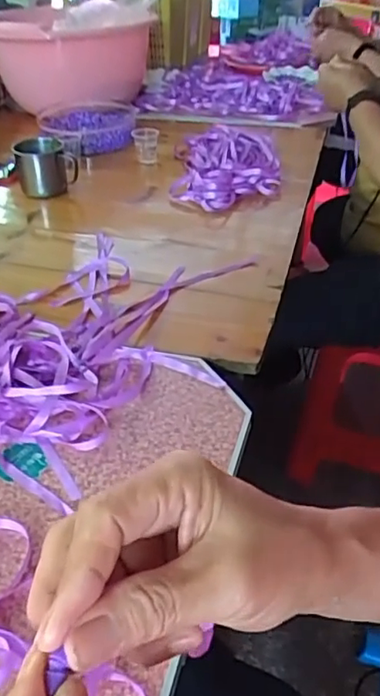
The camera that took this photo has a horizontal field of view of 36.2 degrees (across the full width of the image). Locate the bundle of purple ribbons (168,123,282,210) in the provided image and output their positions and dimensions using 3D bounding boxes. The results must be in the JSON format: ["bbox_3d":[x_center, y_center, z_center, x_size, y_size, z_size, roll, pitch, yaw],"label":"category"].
[{"bbox_3d":[0.066,-0.340,1.044,0.186,0.033,0.339,1,37,2],"label":"bundle of purple ribbons"}]

